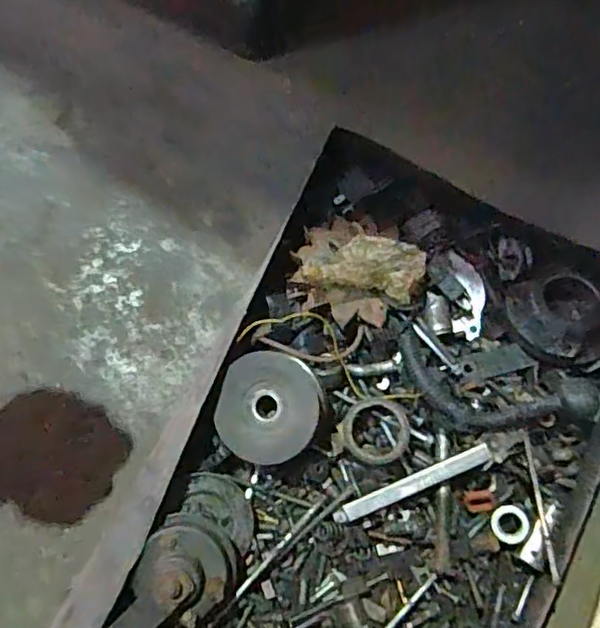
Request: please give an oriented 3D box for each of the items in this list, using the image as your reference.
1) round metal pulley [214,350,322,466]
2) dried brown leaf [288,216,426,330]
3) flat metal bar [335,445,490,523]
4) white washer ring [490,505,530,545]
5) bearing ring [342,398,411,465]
[{"bbox_3d":[-0.023,0.069,0.448,0.077,0.022,0.077,-3,75,13],"label":"round metal pulley"},{"bbox_3d":[0.042,-0.040,0.483,0.086,0.037,0.094,-39,77,-13],"label":"dried brown leaf"},{"bbox_3d":[0.082,0.127,0.451,0.122,0.005,0.013,-25,74,4],"label":"flat metal bar"},{"bbox_3d":[0.159,0.159,0.461,0.028,0.004,0.028,-1,84,13],"label":"white washer ring"},{"bbox_3d":[0.058,0.089,0.461,0.050,0.018,0.047,2,73,-6],"label":"bearing ring"}]

